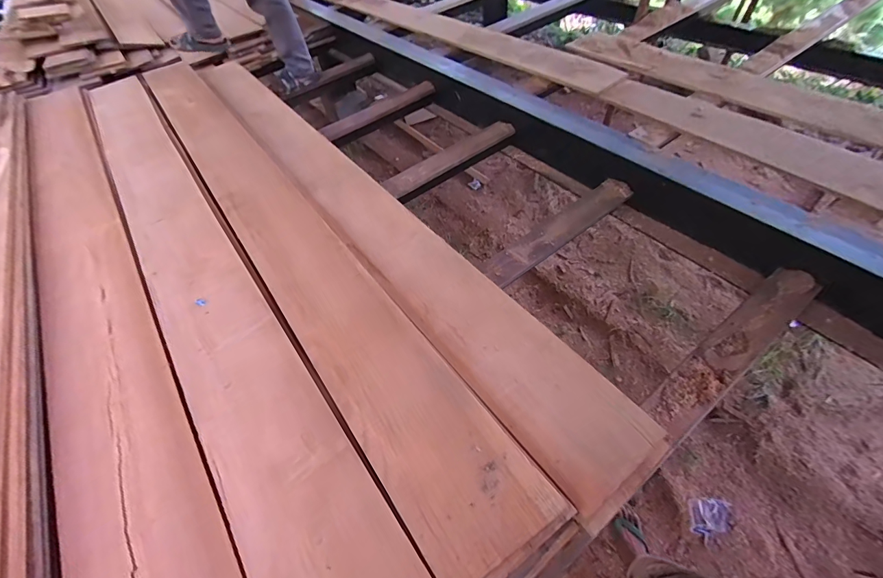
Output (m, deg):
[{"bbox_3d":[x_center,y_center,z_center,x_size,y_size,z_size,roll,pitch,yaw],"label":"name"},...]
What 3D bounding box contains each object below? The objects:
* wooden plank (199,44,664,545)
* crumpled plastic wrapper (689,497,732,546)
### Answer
[{"bbox_3d":[-0.316,-0.333,1.119,0.191,0.037,2.064,-31,55,-19],"label":"wooden plank"},{"bbox_3d":[0.891,0.749,1.266,0.165,0.020,0.111,-21,52,-10],"label":"crumpled plastic wrapper"}]

